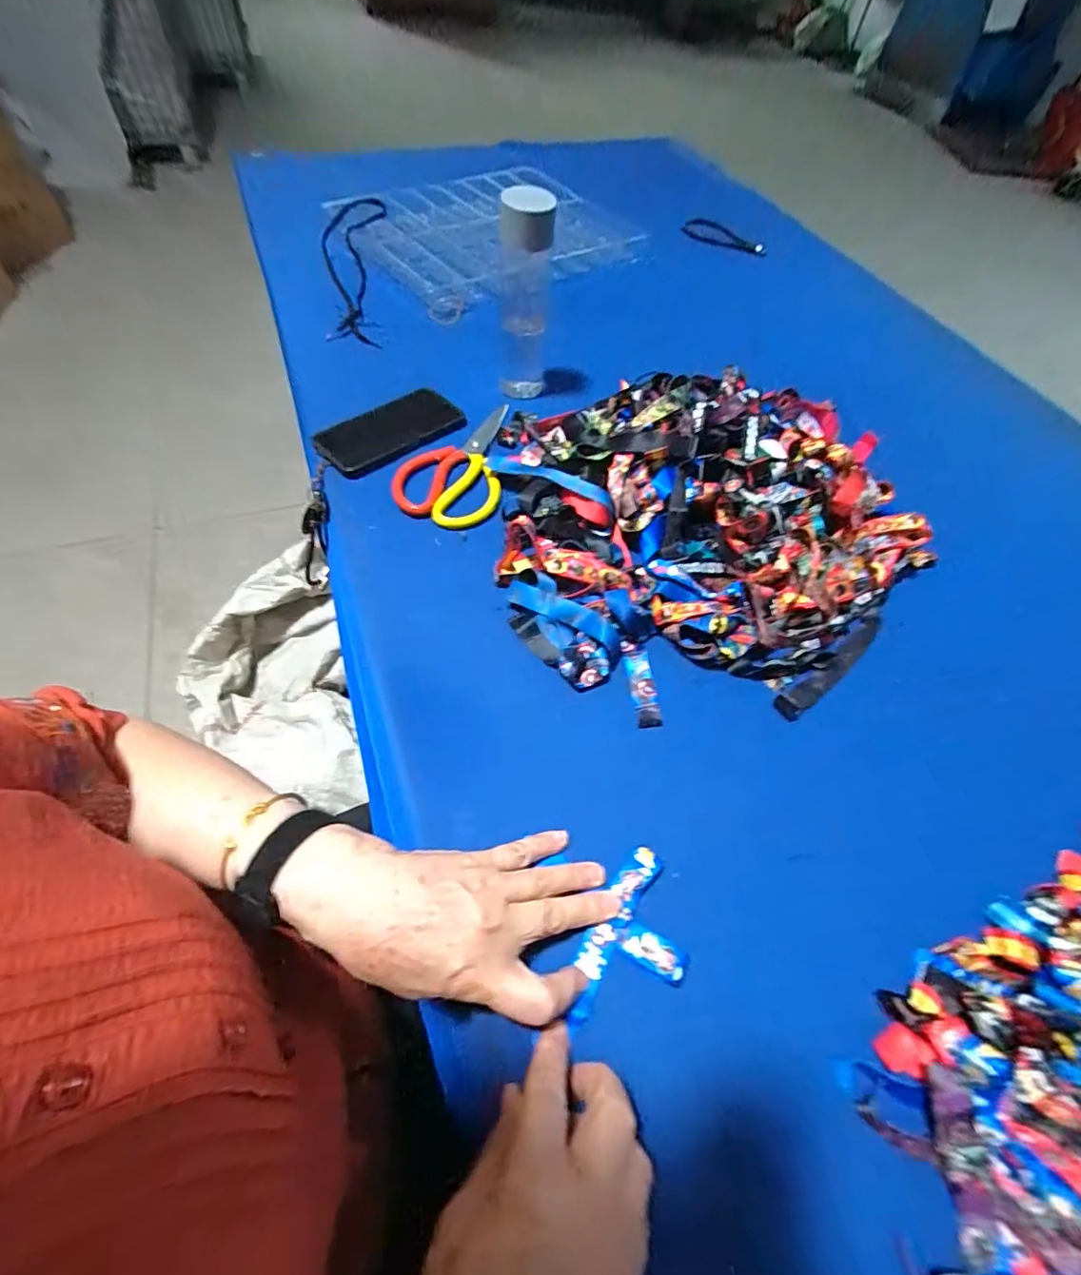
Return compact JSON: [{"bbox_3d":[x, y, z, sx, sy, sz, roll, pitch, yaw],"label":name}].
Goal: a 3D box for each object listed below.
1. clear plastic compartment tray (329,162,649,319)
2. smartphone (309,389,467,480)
[{"bbox_3d":[-0.084,-0.722,0.933,0.479,0.036,0.372,-38,67,-25],"label":"clear plastic compartment tray"},{"bbox_3d":[-0.171,-0.239,0.610,0.166,0.011,0.087,-38,67,-25],"label":"smartphone"}]

